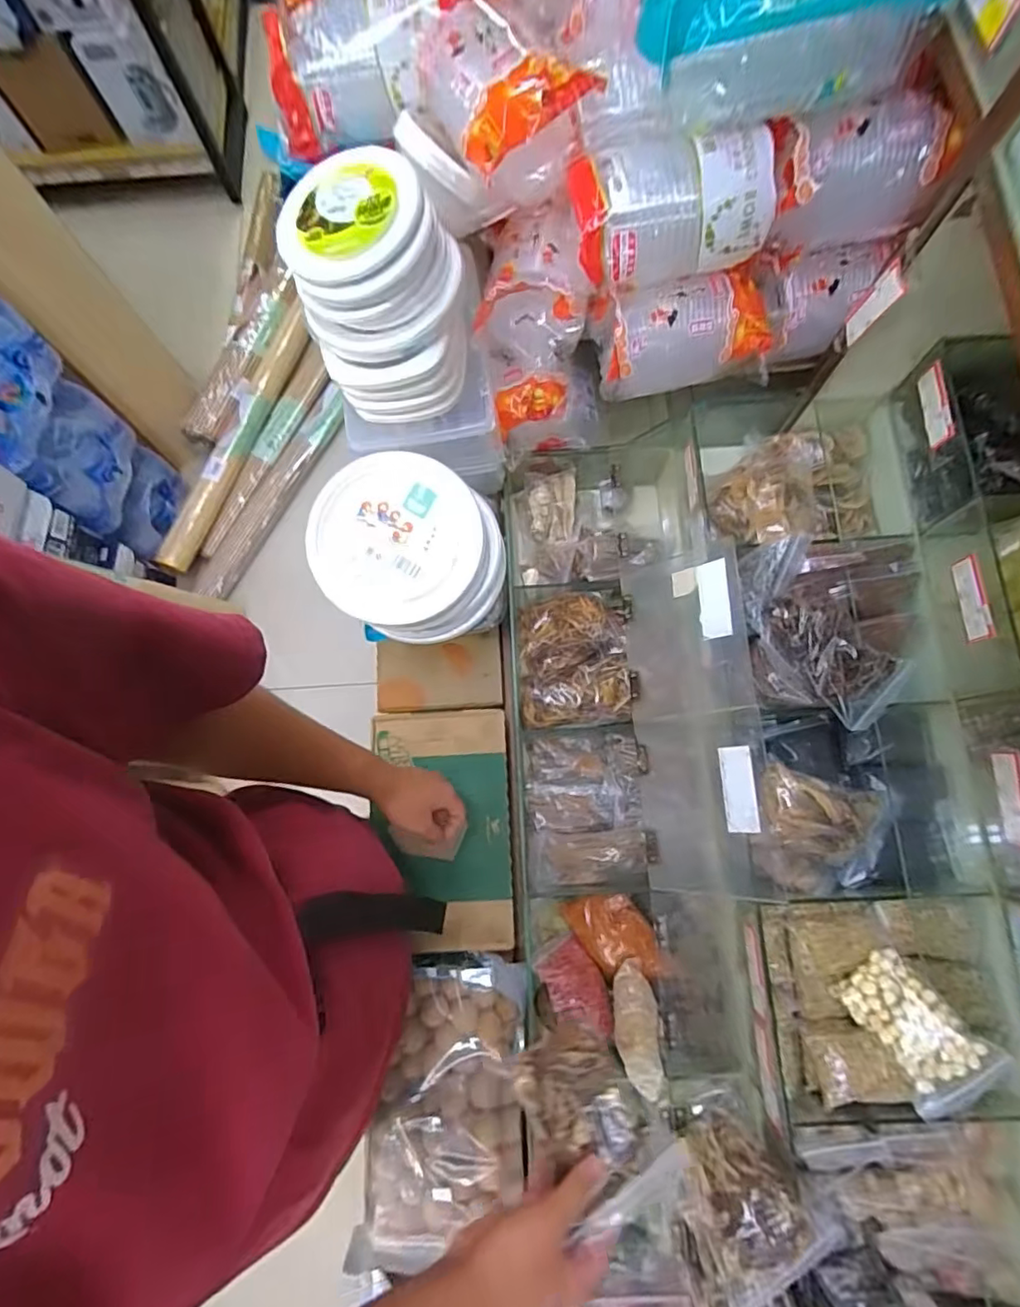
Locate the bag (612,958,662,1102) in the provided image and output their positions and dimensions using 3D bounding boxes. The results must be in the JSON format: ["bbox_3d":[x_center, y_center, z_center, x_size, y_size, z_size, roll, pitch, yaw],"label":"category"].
[{"bbox_3d":[0.148,0.435,0.662,0.052,0.054,0.129,-3,49,1],"label":"bag"}]

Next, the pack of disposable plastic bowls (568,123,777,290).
[{"bbox_3d":[0.162,-0.457,0.576,0.185,0.095,0.112,-4,77,1],"label":"pack of disposable plastic bowls"}]

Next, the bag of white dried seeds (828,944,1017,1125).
[{"bbox_3d":[0.403,0.378,0.567,0.088,0.032,0.127,-51,58,16],"label":"bag of white dried seeds"}]

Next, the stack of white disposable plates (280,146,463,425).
[{"bbox_3d":[-0.142,-0.394,0.630,0.163,0.186,0.181,-20,77,-3],"label":"stack of white disposable plates"}]

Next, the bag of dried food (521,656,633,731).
[{"bbox_3d":[0.091,0.059,0.807,0.147,0.058,0.087,-5,77,1],"label":"bag of dried food"}]

